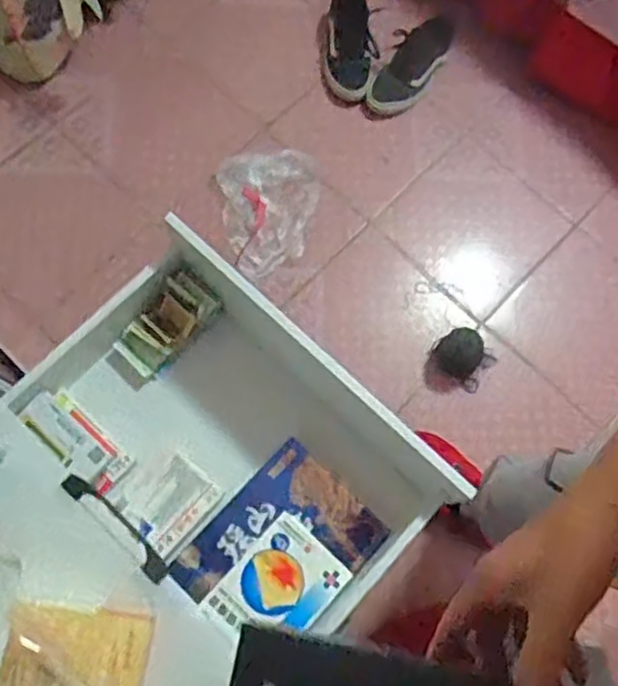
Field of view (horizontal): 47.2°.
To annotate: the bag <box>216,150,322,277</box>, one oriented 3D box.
[{"bbox_3d":[-0.069,-0.268,1.402,0.203,0.059,0.248,-13,75,-7],"label":"bag"}]

